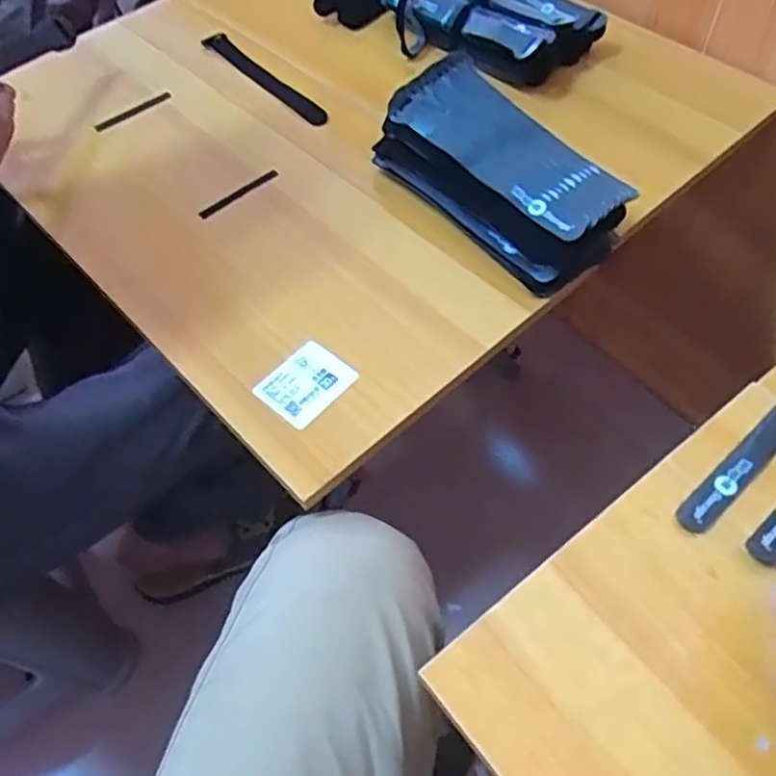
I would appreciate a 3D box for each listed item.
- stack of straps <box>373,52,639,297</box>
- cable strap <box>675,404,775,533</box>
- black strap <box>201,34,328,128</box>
[{"bbox_3d":[0.086,-0.169,0.548,0.091,0.066,0.205,-34,61,-20],"label":"stack of straps"},{"bbox_3d":[0.254,0.025,0.444,0.198,0.011,0.025,-38,62,-22],"label":"cable strap"},{"bbox_3d":[-0.123,-0.311,0.695,0.023,0.007,0.194,-36,61,-21],"label":"black strap"}]

